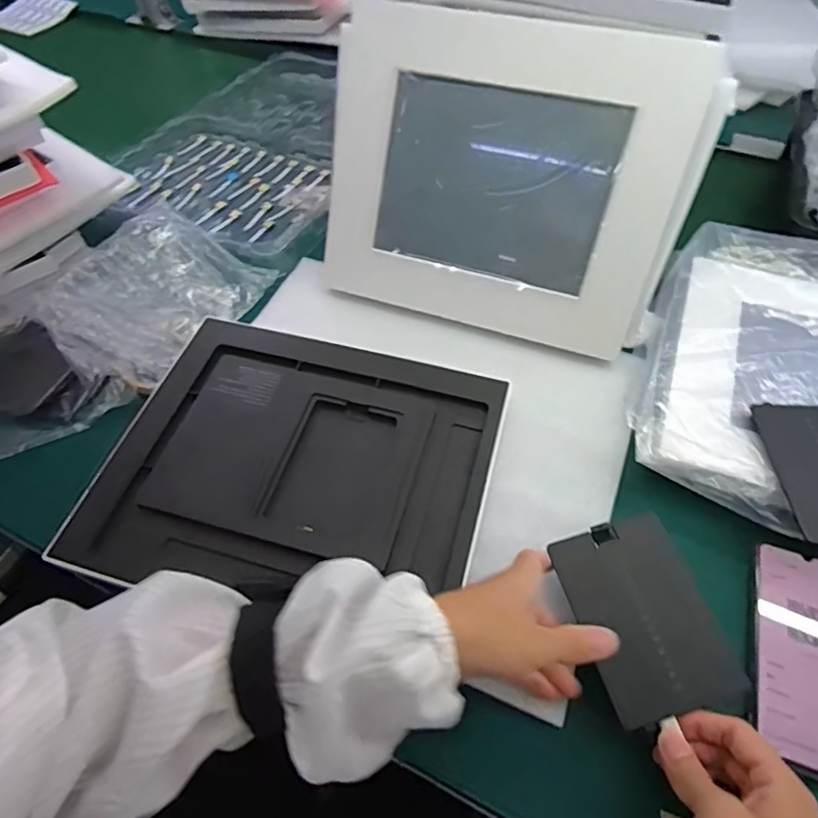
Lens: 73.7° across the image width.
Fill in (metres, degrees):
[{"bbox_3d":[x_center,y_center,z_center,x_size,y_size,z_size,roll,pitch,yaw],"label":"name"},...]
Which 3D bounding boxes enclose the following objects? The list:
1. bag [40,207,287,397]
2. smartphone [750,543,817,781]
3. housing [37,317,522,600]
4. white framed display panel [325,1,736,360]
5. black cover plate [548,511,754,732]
[{"bbox_3d":[-0.247,-0.110,0.540,0.142,0.017,0.186,37,60,-7],"label":"bag"},{"bbox_3d":[0.273,0.167,0.370,0.070,0.014,0.144,18,57,13],"label":"smartphone"},{"bbox_3d":[-0.088,0.044,0.445,0.296,0.021,0.238,14,56,11],"label":"housing"},{"bbox_3d":[0.078,-0.195,0.486,0.320,0.242,0.025,16,28,13],"label":"white framed display panel"},{"bbox_3d":[0.154,0.133,0.360,0.084,0.008,0.118,-17,57,-3],"label":"black cover plate"}]

